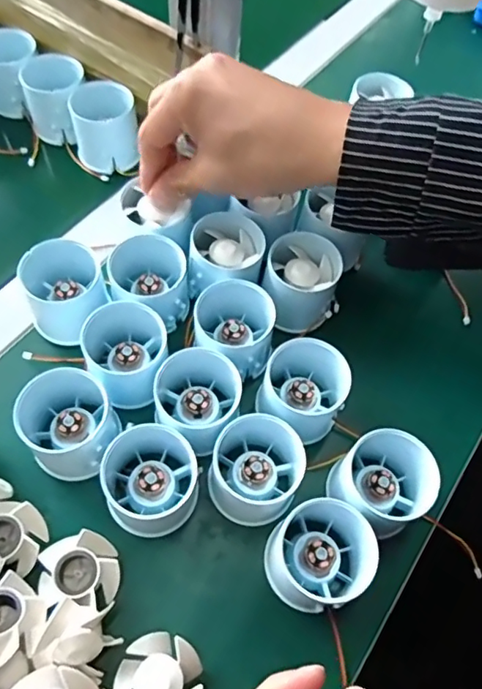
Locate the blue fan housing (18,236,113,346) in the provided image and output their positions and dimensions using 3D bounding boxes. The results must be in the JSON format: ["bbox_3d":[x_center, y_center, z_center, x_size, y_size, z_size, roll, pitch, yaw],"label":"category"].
[{"bbox_3d":[-0.120,-0.035,0.365,0.052,0.047,0.056,2,61,-3],"label":"blue fan housing"}]

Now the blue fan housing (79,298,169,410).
[{"bbox_3d":[-0.074,0.006,0.348,0.053,0.051,0.055,2,61,-3],"label":"blue fan housing"}]

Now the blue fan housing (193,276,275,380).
[{"bbox_3d":[-0.005,-0.010,0.361,0.052,0.047,0.052,2,61,-3],"label":"blue fan housing"}]

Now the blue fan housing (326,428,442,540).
[{"bbox_3d":[0.085,0.082,0.319,0.054,0.046,0.049,40,66,17],"label":"blue fan housing"}]

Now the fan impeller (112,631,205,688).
[{"bbox_3d":[-0.042,0.175,0.277,0.043,0.016,0.043,2,61,-3],"label":"fan impeller"}]

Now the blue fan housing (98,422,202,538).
[{"bbox_3d":[-0.054,0.077,0.321,0.057,0.038,0.063,-23,65,-16],"label":"blue fan housing"}]

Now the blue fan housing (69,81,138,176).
[{"bbox_3d":[-0.114,-0.180,0.452,0.051,0.052,0.057,-6,61,-7],"label":"blue fan housing"}]

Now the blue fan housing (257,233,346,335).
[{"bbox_3d":[0.042,-0.044,0.383,0.049,0.048,0.051,20,61,7],"label":"blue fan housing"}]

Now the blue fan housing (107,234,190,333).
[{"bbox_3d":[-0.064,-0.044,0.373,0.051,0.044,0.051,2,61,-3],"label":"blue fan housing"}]

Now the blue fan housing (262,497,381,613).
[{"bbox_3d":[0.044,0.117,0.303,0.058,0.041,0.059,7,61,0],"label":"blue fan housing"}]

